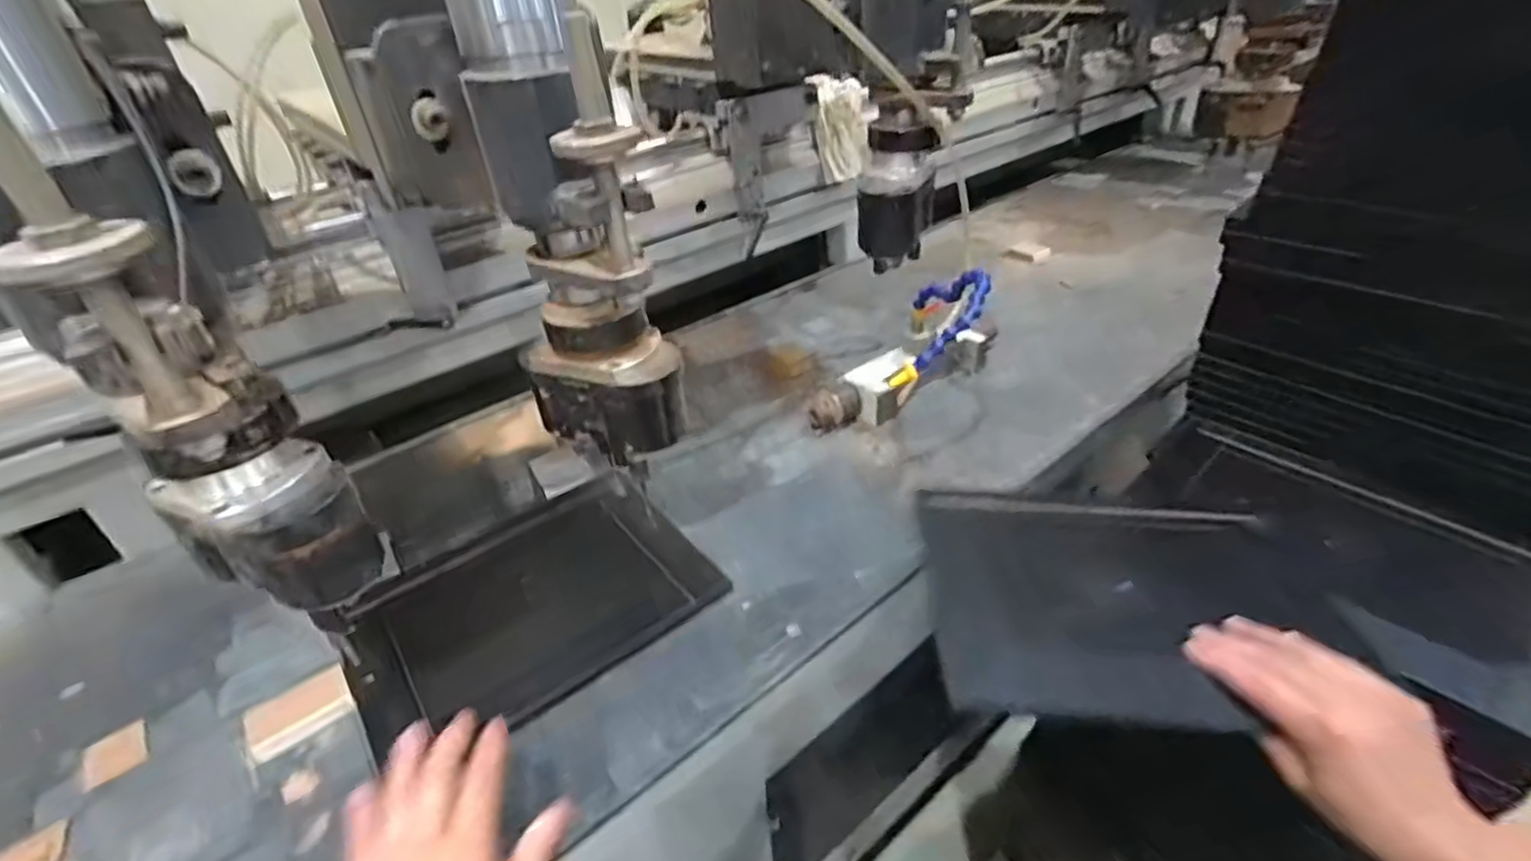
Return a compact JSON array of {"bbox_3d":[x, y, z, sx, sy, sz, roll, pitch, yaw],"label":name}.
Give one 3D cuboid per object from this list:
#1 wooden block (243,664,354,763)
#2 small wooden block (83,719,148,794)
[{"bbox_3d":[-0.359,0.214,0.520,0.068,0.020,0.041,-31,44,-31],"label":"wooden block"},{"bbox_3d":[-0.489,0.243,0.509,0.036,0.008,0.046,-30,44,-30],"label":"small wooden block"}]

